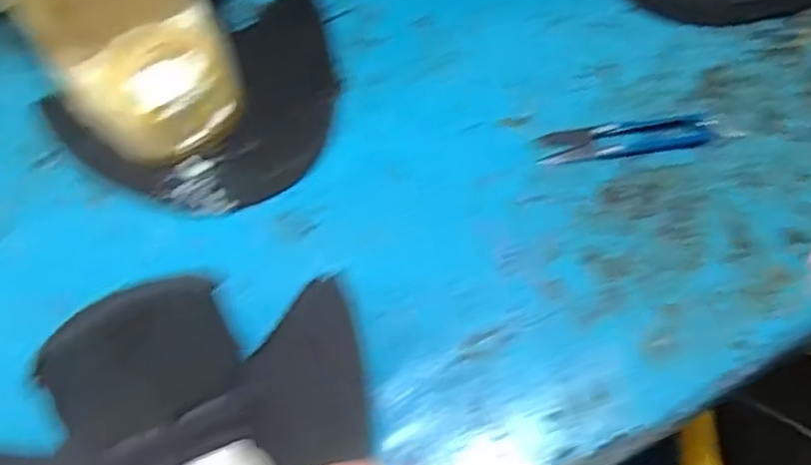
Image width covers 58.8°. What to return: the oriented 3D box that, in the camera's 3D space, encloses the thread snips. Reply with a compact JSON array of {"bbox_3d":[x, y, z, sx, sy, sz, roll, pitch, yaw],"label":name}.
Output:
[{"bbox_3d":[0.142,-0.060,0.446,0.115,0.009,0.025,-5,59,1],"label":"thread snips"}]

